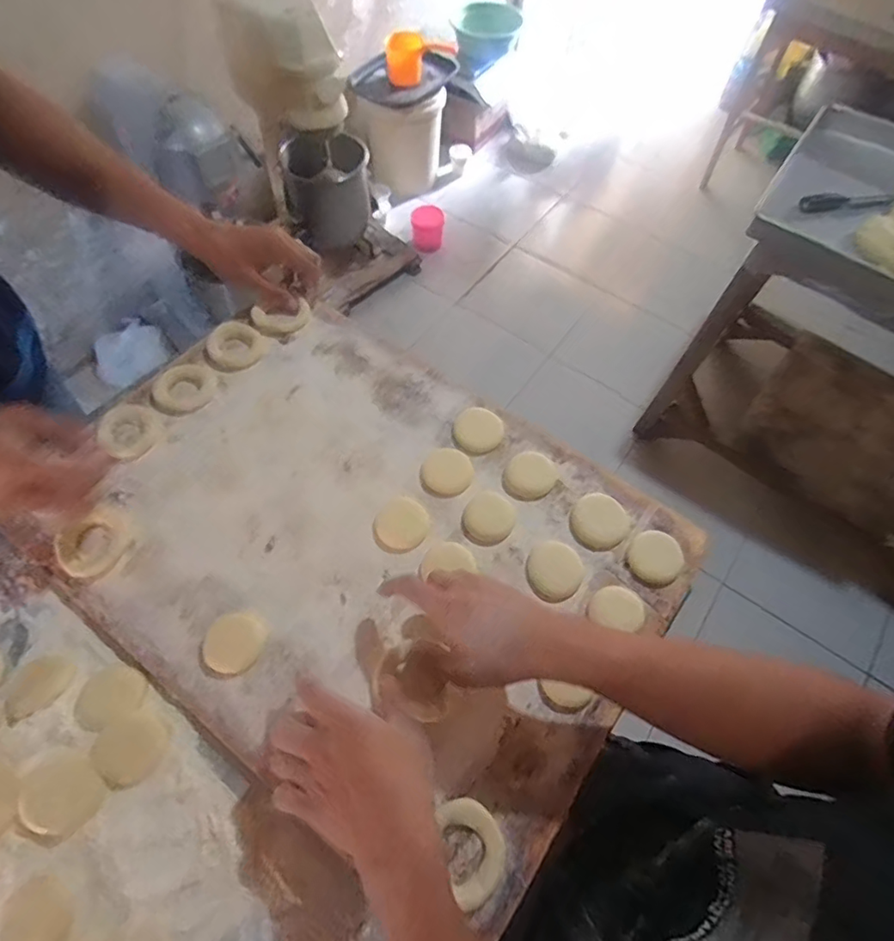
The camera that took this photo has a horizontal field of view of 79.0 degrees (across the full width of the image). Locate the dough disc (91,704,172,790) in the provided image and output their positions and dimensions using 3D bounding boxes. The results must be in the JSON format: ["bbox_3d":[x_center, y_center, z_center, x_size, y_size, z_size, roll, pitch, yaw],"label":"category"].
[{"bbox_3d":[-0.254,0.221,0.436,0.051,0.004,0.053,7,63,-14],"label":"dough disc"}]

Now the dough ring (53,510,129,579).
[{"bbox_3d":[-0.341,0.071,0.522,0.061,0.010,0.061,0,62,0],"label":"dough ring"}]

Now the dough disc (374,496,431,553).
[{"bbox_3d":[-0.044,0.052,0.539,0.051,0.004,0.054,0,62,0],"label":"dough disc"}]

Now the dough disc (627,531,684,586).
[{"bbox_3d":[0.202,0.083,0.523,0.049,0.007,0.052,0,62,0],"label":"dough disc"}]

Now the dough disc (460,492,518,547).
[{"bbox_3d":[0.042,0.048,0.545,0.050,0.008,0.055,0,62,0],"label":"dough disc"}]

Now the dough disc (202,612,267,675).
[{"bbox_3d":[-0.188,0.151,0.477,0.050,0.004,0.051,0,62,0],"label":"dough disc"}]

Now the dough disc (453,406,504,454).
[{"bbox_3d":[0.034,-0.044,0.591,0.053,0.011,0.053,0,62,0],"label":"dough disc"}]

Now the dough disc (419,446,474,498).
[{"bbox_3d":[0.000,0.001,0.568,0.051,0.004,0.055,0,62,0],"label":"dough disc"}]

